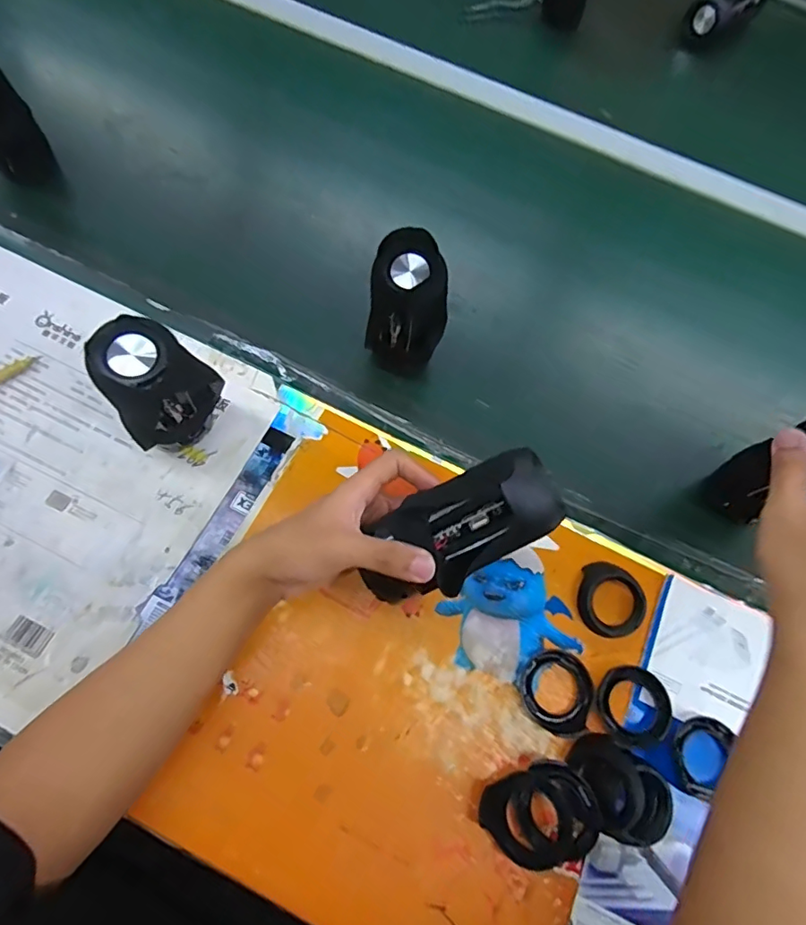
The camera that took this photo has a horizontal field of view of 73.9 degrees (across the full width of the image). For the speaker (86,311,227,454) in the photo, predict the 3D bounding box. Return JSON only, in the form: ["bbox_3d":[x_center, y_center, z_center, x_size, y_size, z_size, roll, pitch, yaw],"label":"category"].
[{"bbox_3d":[-0.197,-0.052,0.446,0.051,0.148,0.077,37,70,9],"label":"speaker"}]

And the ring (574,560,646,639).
[{"bbox_3d":[0.188,0.123,0.478,0.060,0.026,0.062,2,69,-5],"label":"ring"}]

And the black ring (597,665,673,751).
[{"bbox_3d":[0.195,0.208,0.454,0.062,0.013,0.063,2,69,-5],"label":"black ring"}]

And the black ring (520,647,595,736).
[{"bbox_3d":[0.130,0.193,0.455,0.057,0.009,0.063,21,69,3],"label":"black ring"}]

